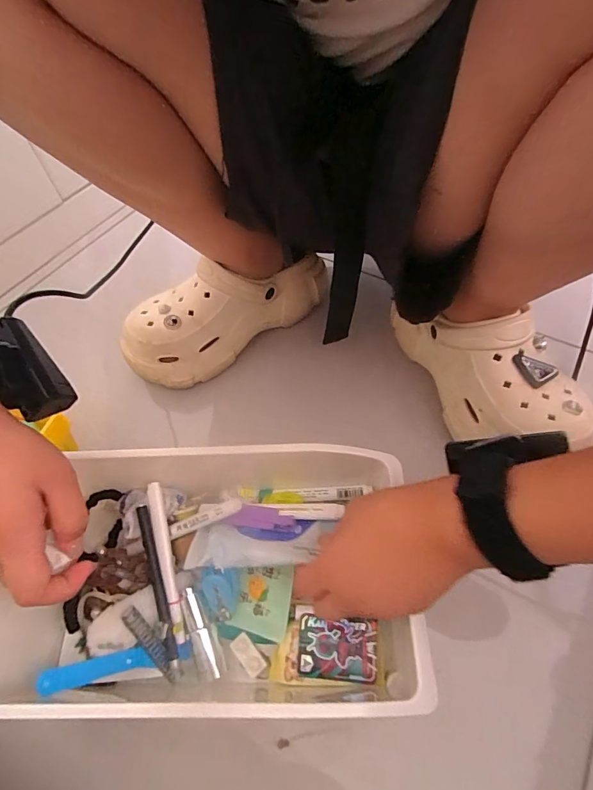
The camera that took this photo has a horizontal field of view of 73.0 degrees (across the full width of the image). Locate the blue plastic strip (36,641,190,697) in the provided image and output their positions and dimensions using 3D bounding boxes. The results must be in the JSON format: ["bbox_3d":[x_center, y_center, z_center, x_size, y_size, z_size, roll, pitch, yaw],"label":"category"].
[{"bbox_3d":[-0.130,0.196,0.292,0.098,0.016,0.017,5,51,-30],"label":"blue plastic strip"}]

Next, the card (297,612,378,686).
[{"bbox_3d":[0.031,0.193,0.306,0.059,0.004,0.041,2,58,8],"label":"card"}]

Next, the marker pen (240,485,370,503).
[{"bbox_3d":[0.006,0.089,0.354,0.115,0.011,0.016,-1,57,4],"label":"marker pen"}]

